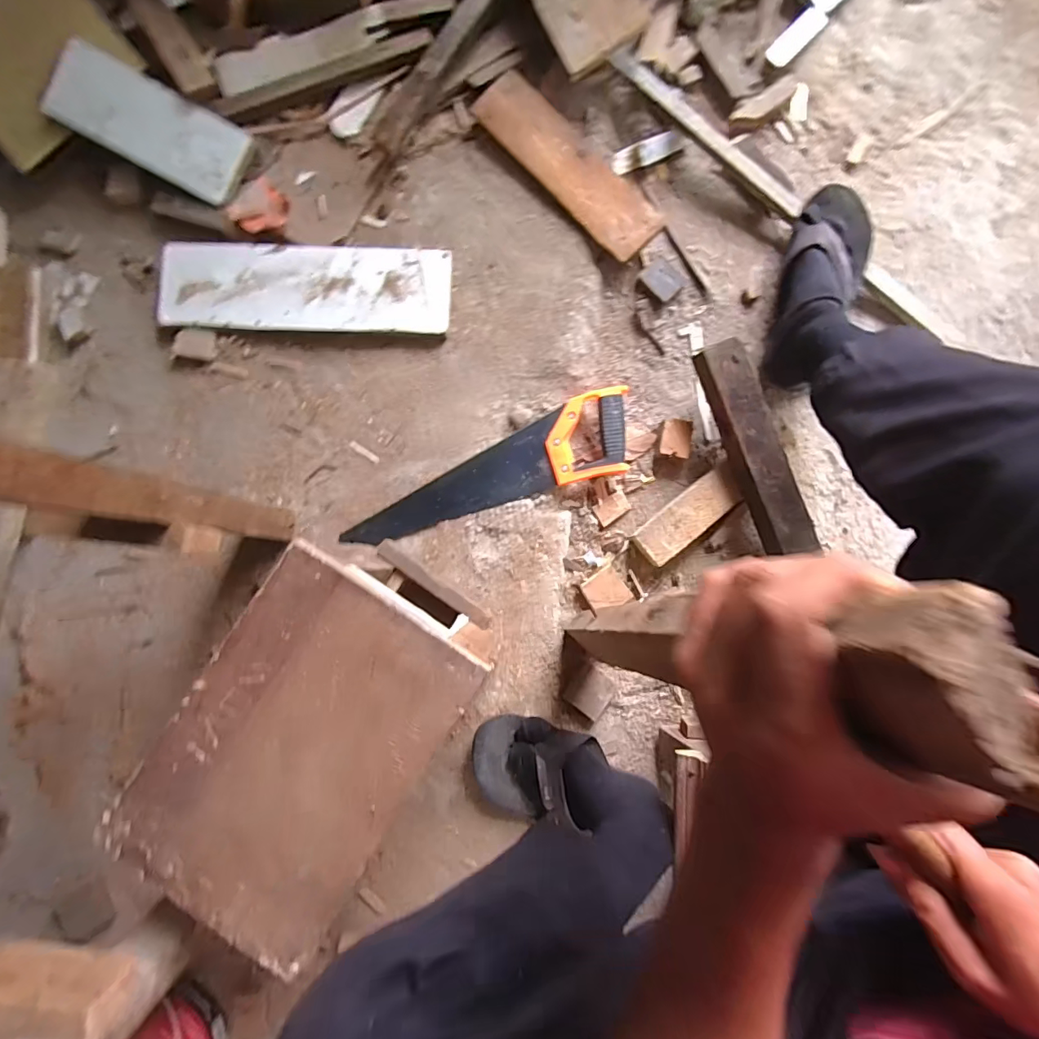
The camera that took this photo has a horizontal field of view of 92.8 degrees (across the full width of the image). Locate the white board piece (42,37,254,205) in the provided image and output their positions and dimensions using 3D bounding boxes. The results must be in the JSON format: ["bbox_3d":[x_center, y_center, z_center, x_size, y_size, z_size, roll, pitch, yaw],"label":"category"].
[{"bbox_3d":[-0.509,-0.544,0.681,0.249,0.031,0.107,25,101,-11],"label":"white board piece"}]

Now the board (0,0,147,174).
[{"bbox_3d":[-0.666,-0.623,0.678,0.226,0.027,0.137,-42,124,-1],"label":"board"}]

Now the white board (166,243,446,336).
[{"bbox_3d":[-0.304,-0.328,0.703,0.406,0.015,0.123,0,86,0],"label":"white board"}]

